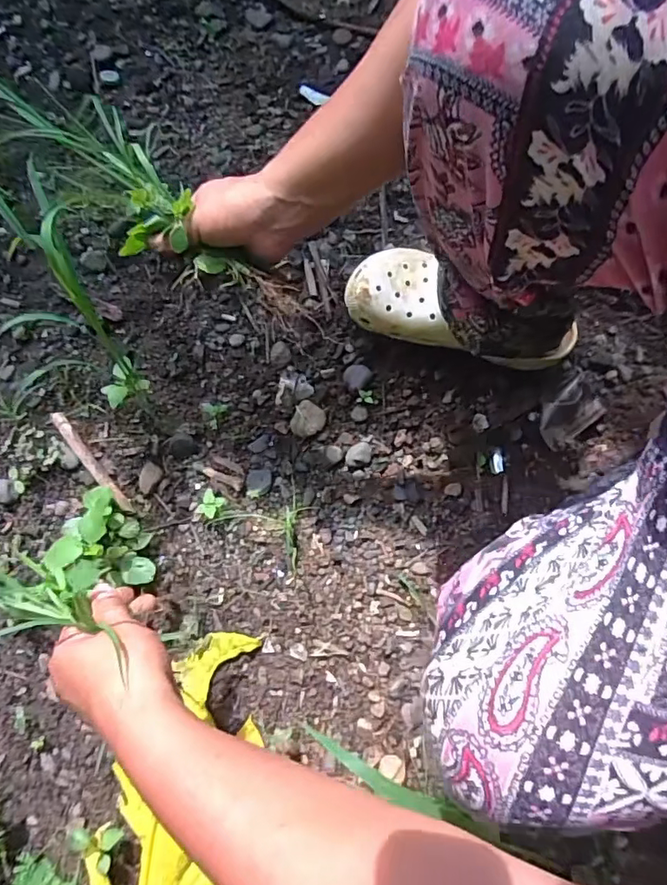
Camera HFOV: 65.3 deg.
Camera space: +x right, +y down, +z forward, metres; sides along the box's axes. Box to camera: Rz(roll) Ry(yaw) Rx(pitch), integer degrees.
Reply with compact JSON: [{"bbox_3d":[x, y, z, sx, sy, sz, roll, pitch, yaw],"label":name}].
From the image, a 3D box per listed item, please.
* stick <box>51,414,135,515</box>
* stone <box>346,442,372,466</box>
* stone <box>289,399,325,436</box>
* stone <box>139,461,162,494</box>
[{"bbox_3d":[-0.278,0.024,0.596,0.017,0.015,0.140,-38,80,-8],"label":"stick"},{"bbox_3d":[0.029,0.013,0.611,0.031,0.010,0.026,-6,77,-1],"label":"stone"},{"bbox_3d":[-0.030,-0.028,0.621,0.039,0.014,0.041,0,77,0],"label":"stone"},{"bbox_3d":[-0.215,0.040,0.604,0.023,0.004,0.034,32,79,7],"label":"stone"}]

